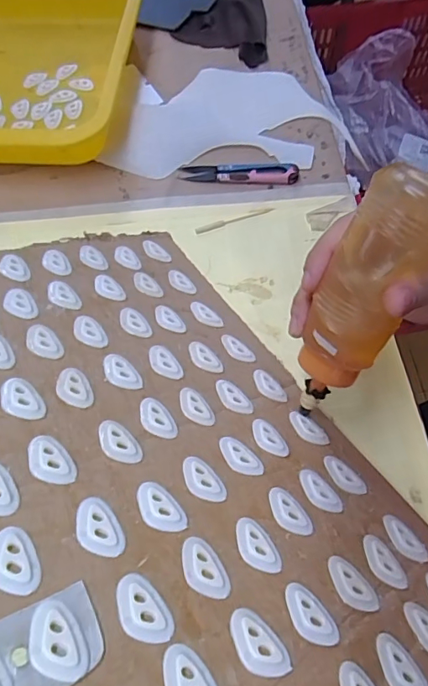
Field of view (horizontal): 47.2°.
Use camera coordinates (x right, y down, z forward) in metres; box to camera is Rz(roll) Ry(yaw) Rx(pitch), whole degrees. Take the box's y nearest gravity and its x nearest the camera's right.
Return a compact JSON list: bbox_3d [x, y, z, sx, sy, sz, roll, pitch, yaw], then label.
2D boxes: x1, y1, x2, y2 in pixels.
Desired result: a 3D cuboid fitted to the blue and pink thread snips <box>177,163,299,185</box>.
[{"bbox_3d":[0.021,-0.147,0.421,0.099,0.009,0.020,1,62,1],"label":"blue and pink thread snips"}]

